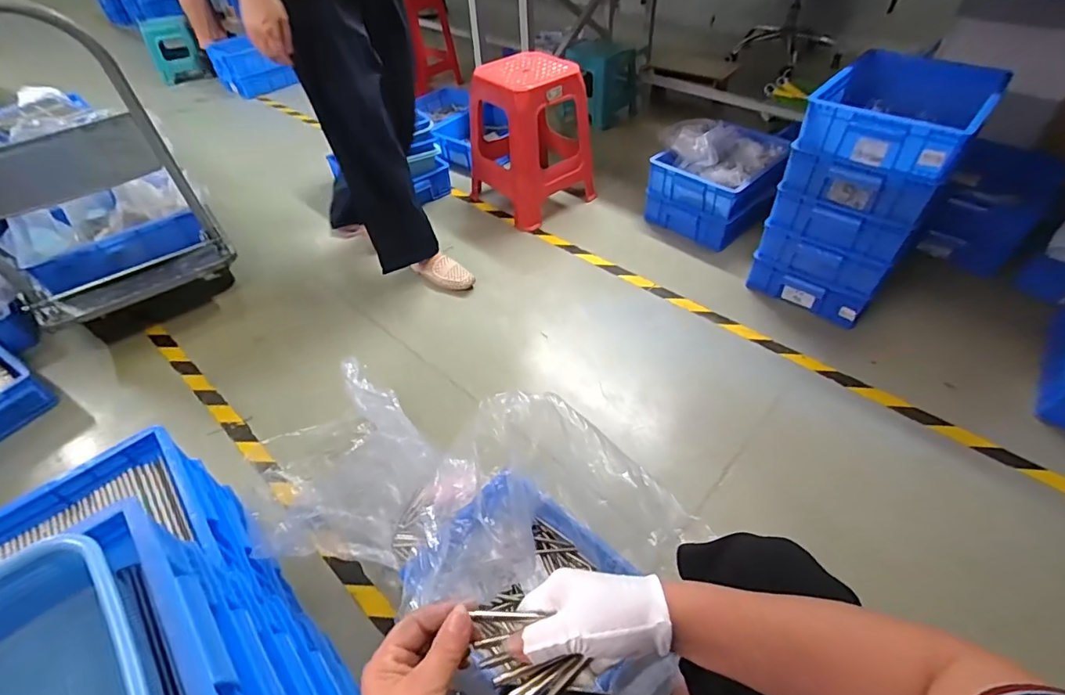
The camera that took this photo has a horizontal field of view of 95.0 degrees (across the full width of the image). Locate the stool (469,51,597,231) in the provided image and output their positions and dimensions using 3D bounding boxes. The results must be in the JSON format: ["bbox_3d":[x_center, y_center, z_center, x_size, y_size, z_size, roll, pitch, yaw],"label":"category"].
[{"bbox_3d":[-0.011,-0.692,1.632,0.310,0.411,0.329,-32,54,-25],"label":"stool"}]

